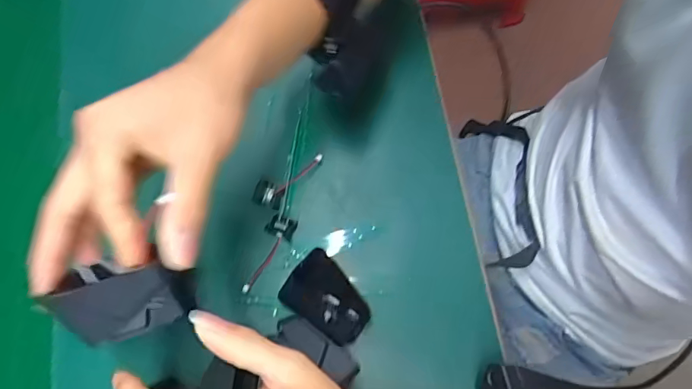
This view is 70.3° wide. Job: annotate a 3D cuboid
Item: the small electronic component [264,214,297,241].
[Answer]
[{"bbox_3d":[-0.054,0.026,0.407,0.023,0.011,0.018,16,73,6],"label":"small electronic component"}]

